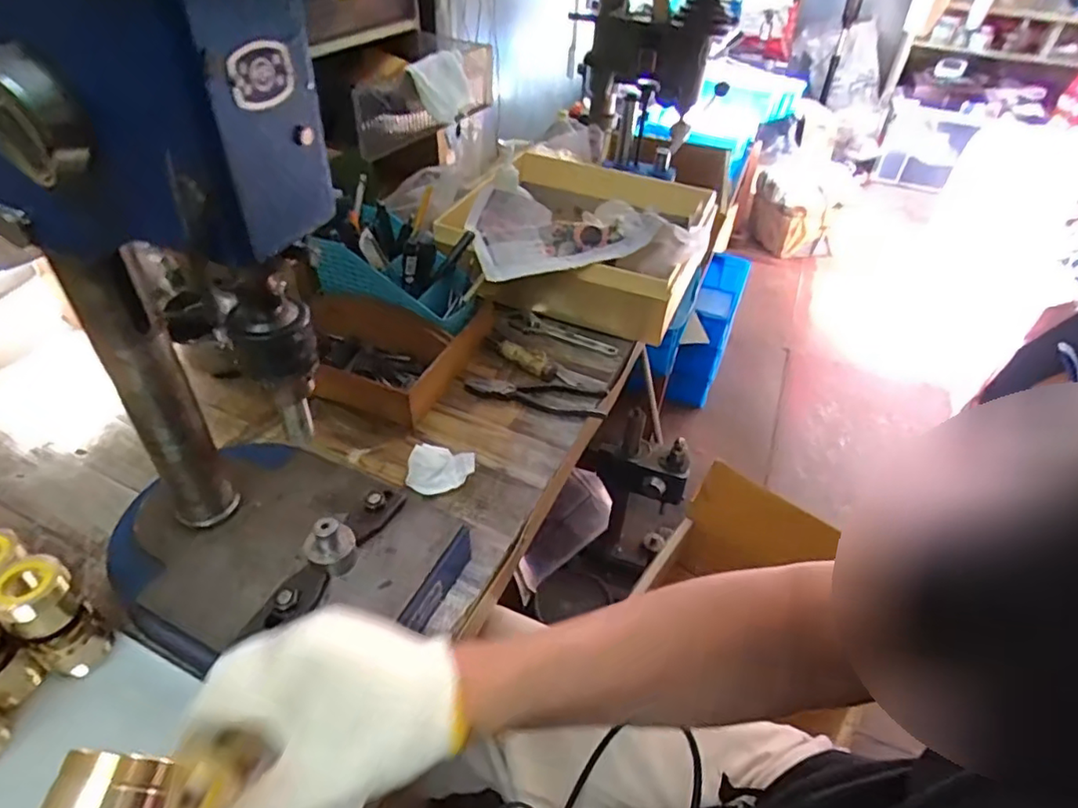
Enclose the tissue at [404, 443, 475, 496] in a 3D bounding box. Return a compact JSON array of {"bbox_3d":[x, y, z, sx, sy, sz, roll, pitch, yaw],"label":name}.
[{"bbox_3d":[-0.094,0.062,0.580,0.059,0.032,0.041,6,43,3],"label":"tissue"}]

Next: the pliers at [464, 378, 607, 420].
[{"bbox_3d":[-0.004,-0.011,0.672,0.155,0.012,0.045,7,43,5],"label":"pliers"}]

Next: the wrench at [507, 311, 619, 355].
[{"bbox_3d":[0.029,-0.089,0.761,0.141,0.012,0.033,22,46,20],"label":"wrench"}]

